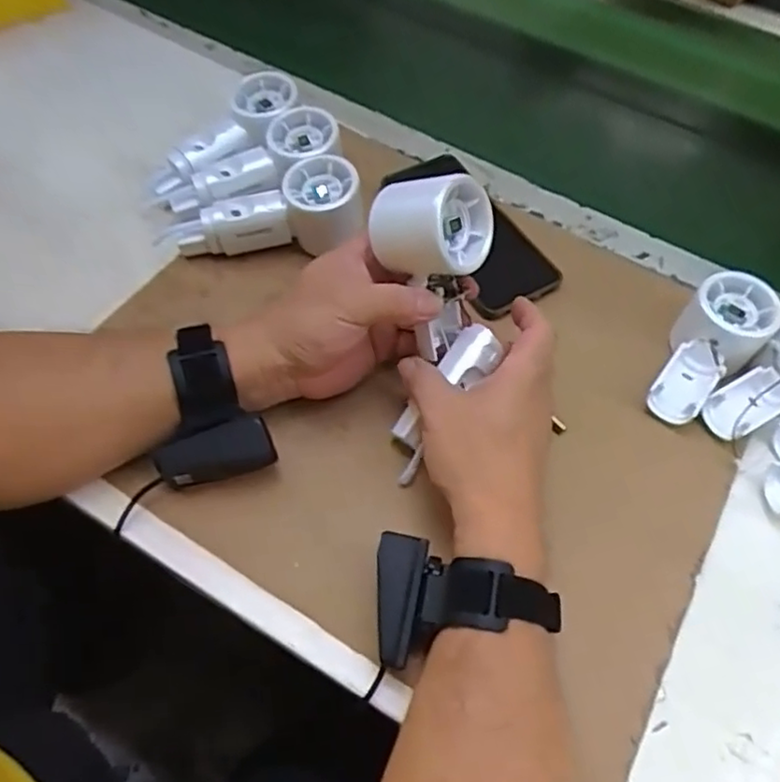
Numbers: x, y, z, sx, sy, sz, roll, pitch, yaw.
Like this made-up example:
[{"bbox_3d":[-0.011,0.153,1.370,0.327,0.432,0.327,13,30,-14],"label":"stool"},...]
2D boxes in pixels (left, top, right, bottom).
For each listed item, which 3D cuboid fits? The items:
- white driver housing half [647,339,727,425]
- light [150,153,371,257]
[{"bbox_3d":[0.213,-0.005,0.475,0.034,0.026,0.058,38,62,18],"label":"white driver housing half"},{"bbox_3d":[-0.098,-0.132,0.523,0.159,0.057,0.056,-13,58,7],"label":"light"}]

